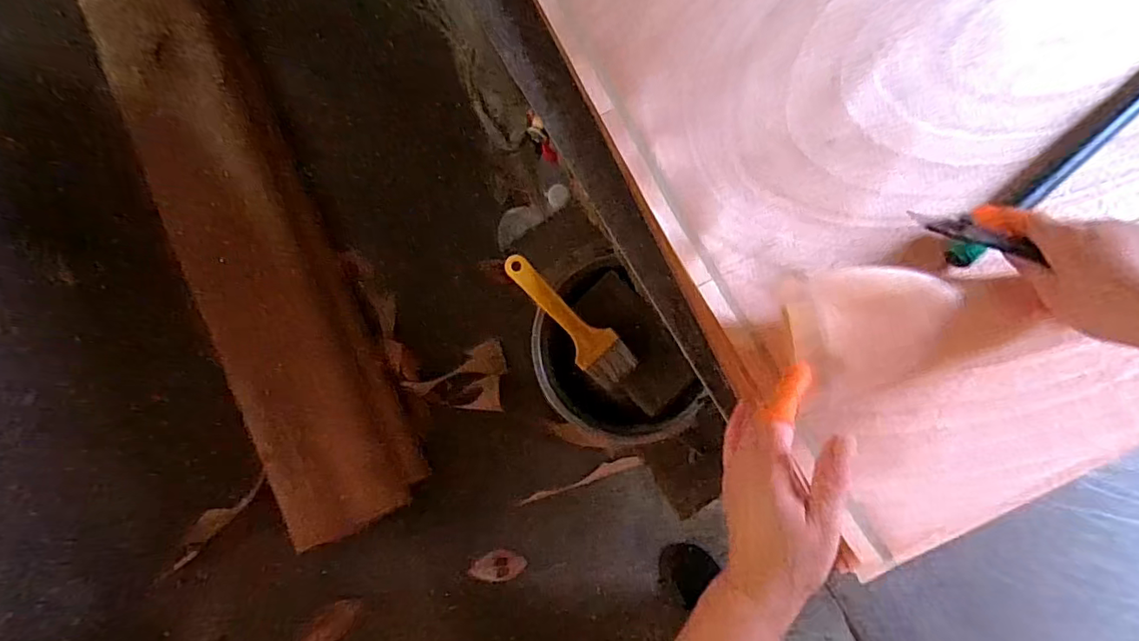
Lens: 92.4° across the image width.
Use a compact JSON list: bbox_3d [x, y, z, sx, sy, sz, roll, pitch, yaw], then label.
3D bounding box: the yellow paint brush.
[{"bbox_3d":[-0.004,-0.001,0.545,0.161,0.022,0.044,42,86,9],"label":"yellow paint brush"}]

